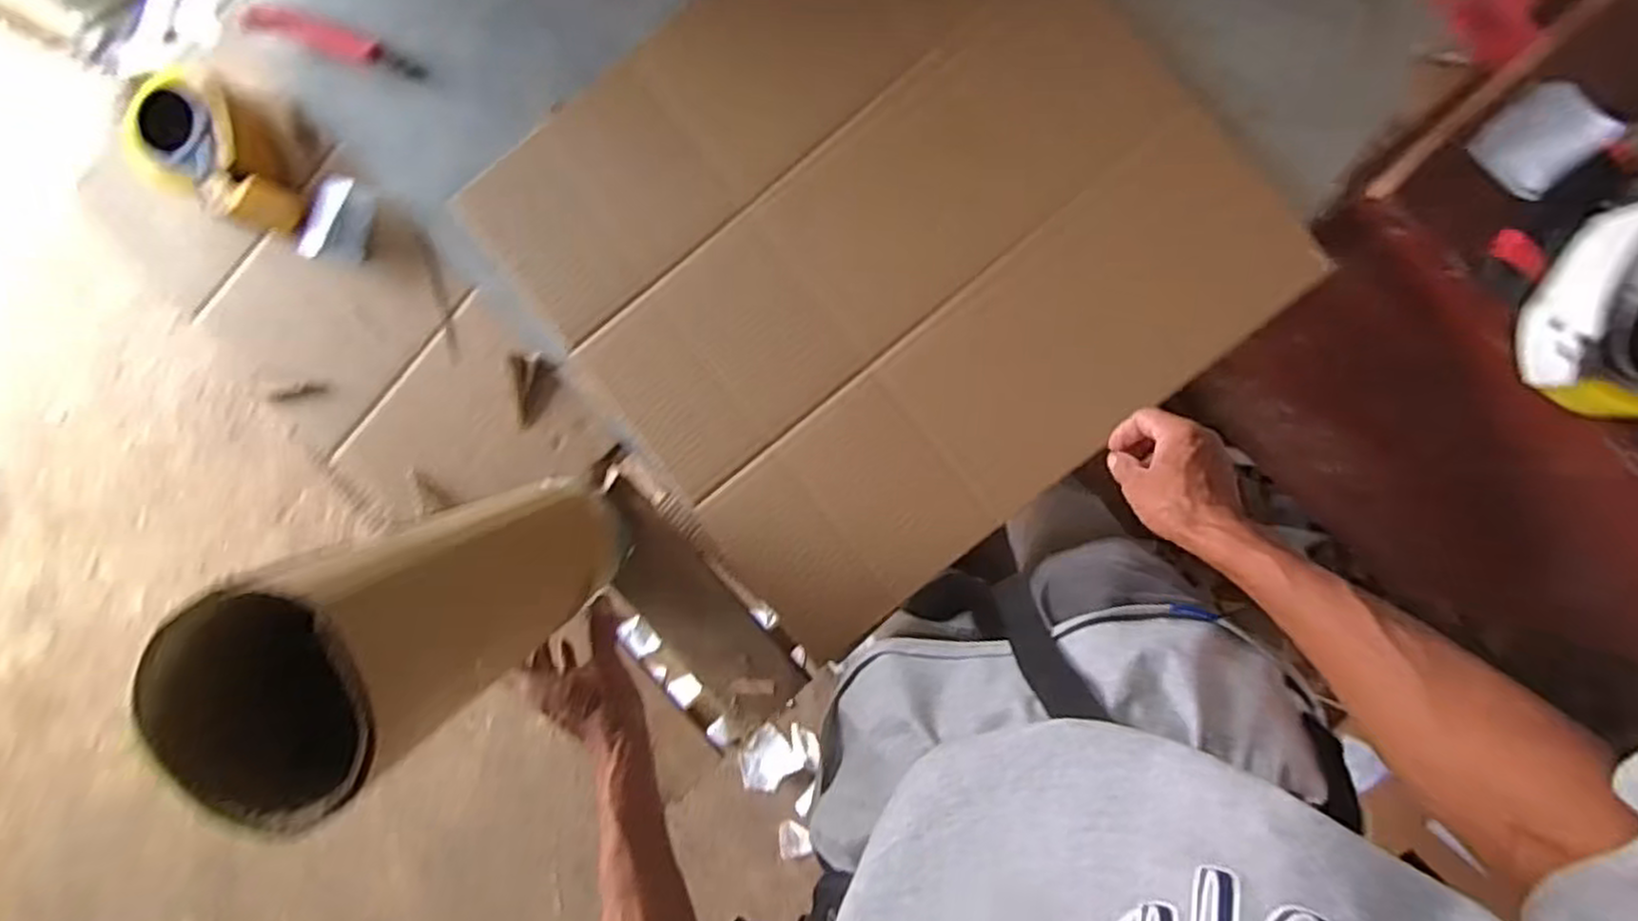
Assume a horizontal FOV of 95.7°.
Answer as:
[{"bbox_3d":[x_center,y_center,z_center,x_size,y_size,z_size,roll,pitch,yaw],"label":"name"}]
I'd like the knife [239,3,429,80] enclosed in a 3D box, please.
[{"bbox_3d":[-0.484,-0.413,0.726,0.184,0.027,0.029,20,93,7],"label":"knife"}]

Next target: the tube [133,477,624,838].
[{"bbox_3d":[-0.241,0.100,0.532,0.157,0.365,0.139,-35,86,19],"label":"tube"}]

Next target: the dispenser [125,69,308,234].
[{"bbox_3d":[-0.590,-0.309,0.730,0.173,0.061,0.117,27,94,6],"label":"dispenser"}]

